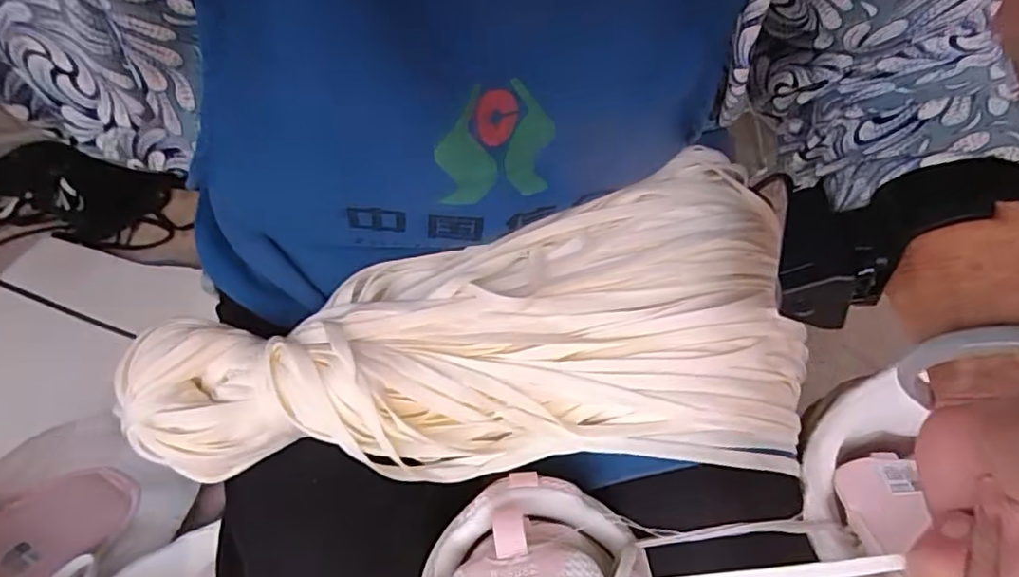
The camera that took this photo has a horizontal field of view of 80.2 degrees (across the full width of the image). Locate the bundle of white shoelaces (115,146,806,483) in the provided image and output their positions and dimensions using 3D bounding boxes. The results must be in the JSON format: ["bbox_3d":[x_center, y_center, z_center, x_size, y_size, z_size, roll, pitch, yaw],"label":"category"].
[{"bbox_3d":[-0.018,0.006,0.347,0.363,0.050,0.187,-1,64,2],"label":"bundle of white shoelaces"}]

